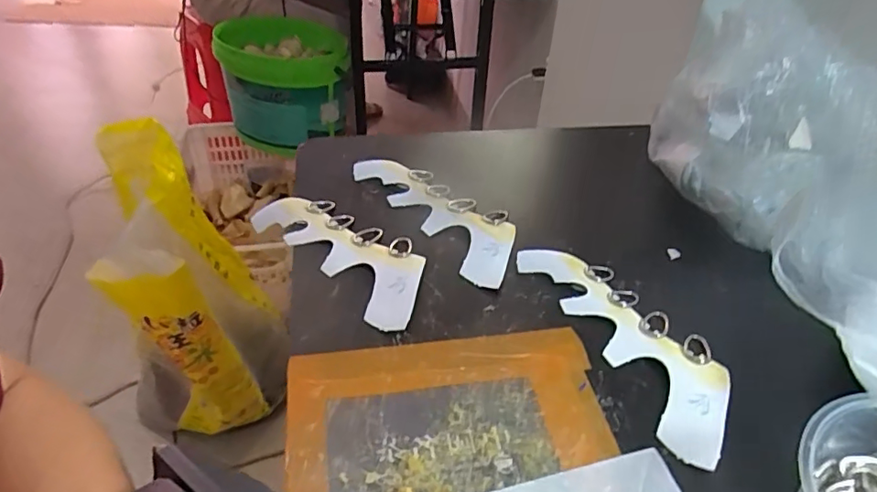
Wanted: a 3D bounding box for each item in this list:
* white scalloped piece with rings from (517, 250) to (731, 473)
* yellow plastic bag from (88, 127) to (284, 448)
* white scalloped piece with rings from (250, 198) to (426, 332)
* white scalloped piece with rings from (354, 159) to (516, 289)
[{"bbox_3d":[0.149,0.067,0.435,0.081,0.011,0.217,-15,42,-22],"label":"white scalloped piece with rings"},{"bbox_3d":[-0.394,0.089,0.945,0.212,0.511,0.276,-7,41,-13],"label":"yellow plastic bag"},{"bbox_3d":[-0.088,-0.001,0.503,0.219,0.009,0.084,32,46,31],"label":"white scalloped piece with rings"},{"bbox_3d":[0.002,-0.038,0.555,0.092,0.015,0.219,-27,48,-33],"label":"white scalloped piece with rings"}]

